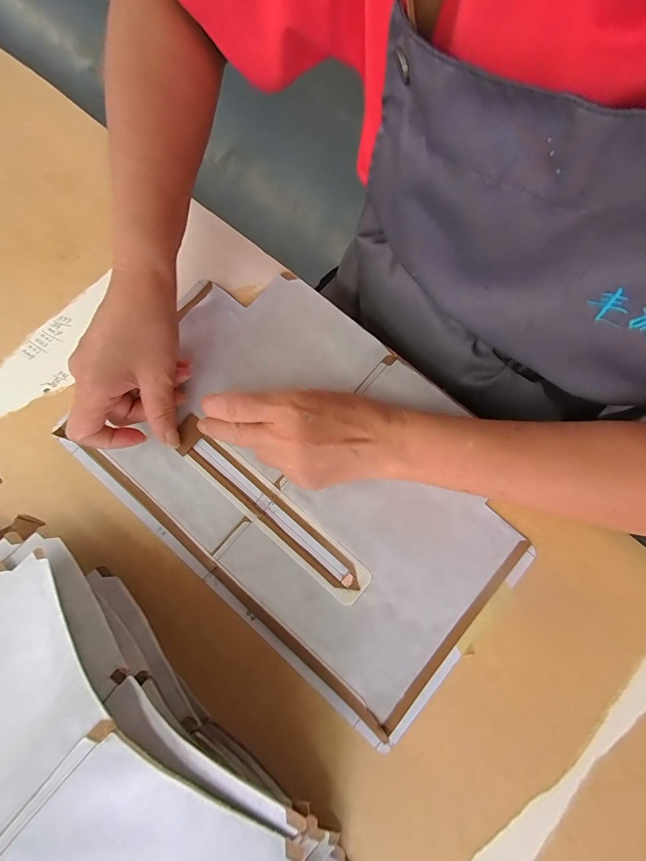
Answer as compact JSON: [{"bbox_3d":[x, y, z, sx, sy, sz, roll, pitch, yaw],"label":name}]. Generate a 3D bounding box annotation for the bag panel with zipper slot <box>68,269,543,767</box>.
[{"bbox_3d":[-0.007,0.034,0.302,0.347,0.009,0.242,41,81,7],"label":"bag panel with zipper slot"}]

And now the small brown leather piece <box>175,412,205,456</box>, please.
[{"bbox_3d":[-0.116,0.003,0.308,0.022,0.005,0.031,39,81,7],"label":"small brown leather piece"}]

